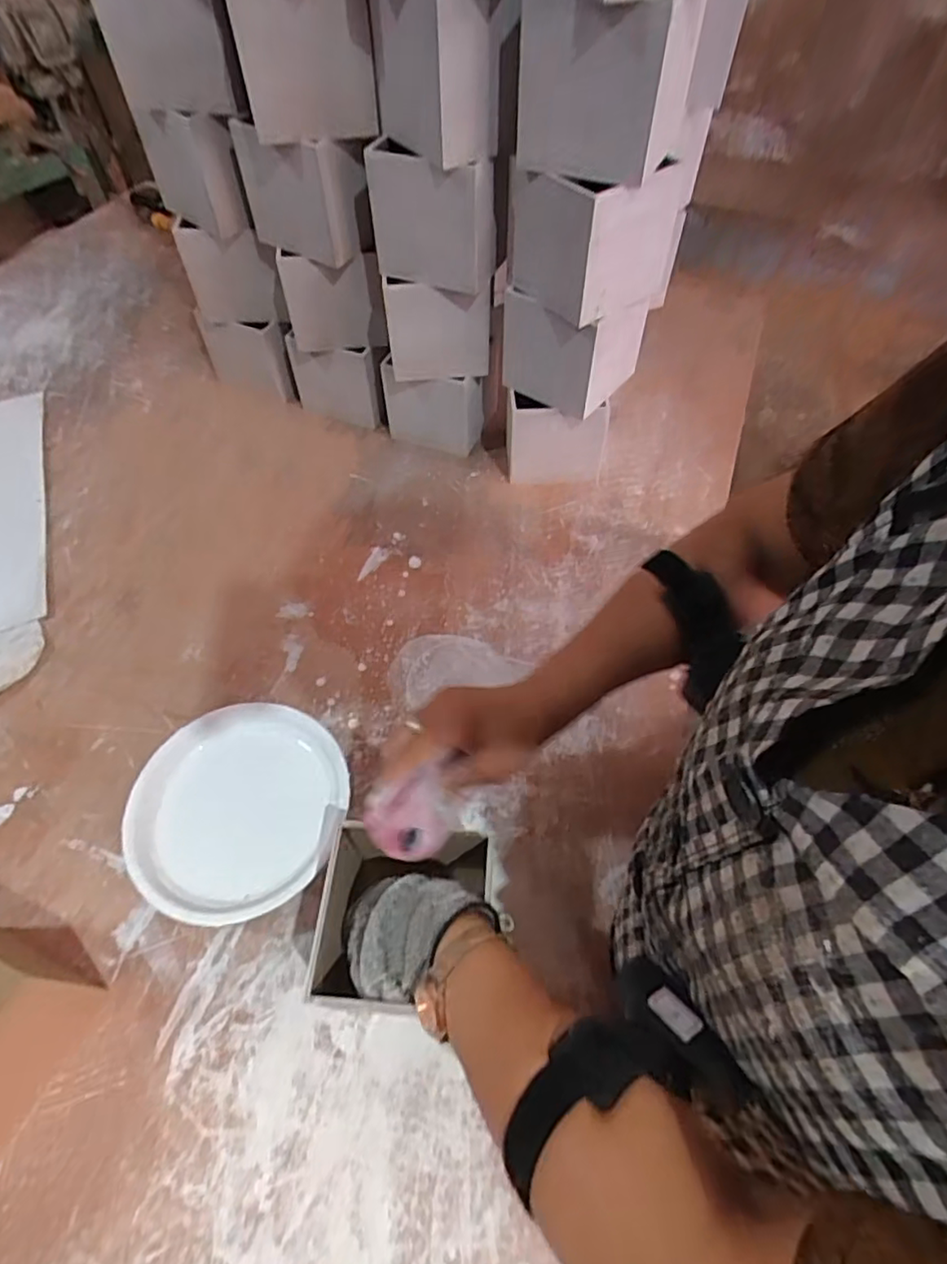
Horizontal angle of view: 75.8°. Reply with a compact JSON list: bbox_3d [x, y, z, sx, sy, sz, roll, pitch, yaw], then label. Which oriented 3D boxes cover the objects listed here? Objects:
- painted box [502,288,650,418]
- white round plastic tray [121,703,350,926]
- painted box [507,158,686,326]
[{"bbox_3d":[0.108,-0.314,0.648,0.114,0.101,0.118,35,63,21],"label":"painted box"},{"bbox_3d":[-0.188,0.141,0.495,0.165,0.026,0.167,1,60,-3],"label":"white round plastic tray"},{"bbox_3d":[0.117,-0.369,0.559,0.130,0.114,0.106,-35,63,-21],"label":"painted box"}]

